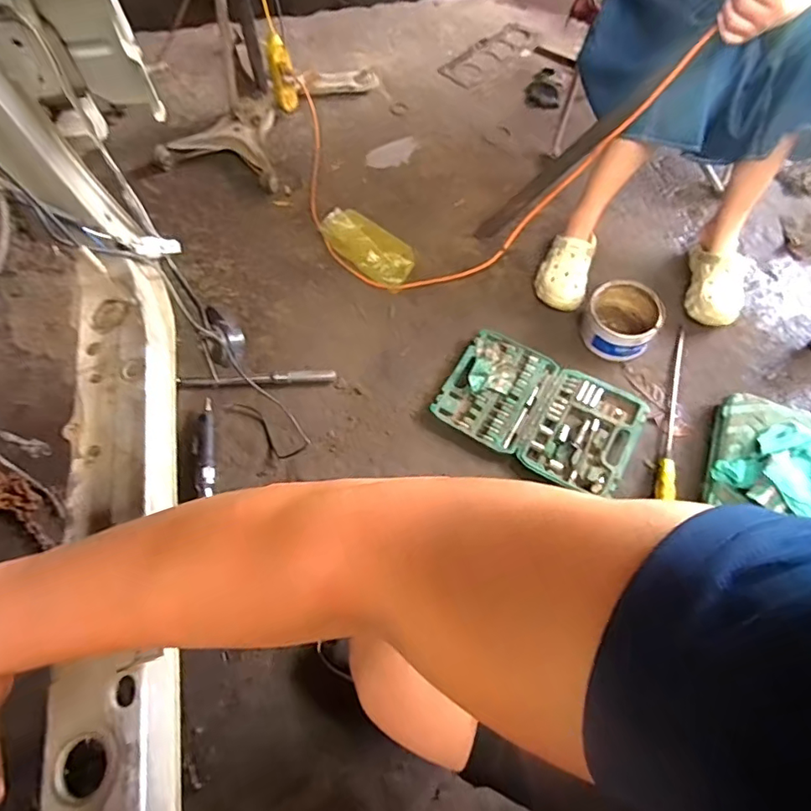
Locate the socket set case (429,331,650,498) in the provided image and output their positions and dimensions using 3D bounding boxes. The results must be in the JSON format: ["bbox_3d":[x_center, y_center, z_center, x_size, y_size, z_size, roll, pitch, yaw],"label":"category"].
[{"bbox_3d":[0.279,0.010,1.086,0.393,0.036,0.250,28,67,13],"label":"socket set case"}]

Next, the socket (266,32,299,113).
[{"bbox_3d":[-0.336,-0.899,1.429,0.064,0.191,0.053,-14,65,-7],"label":"socket"}]

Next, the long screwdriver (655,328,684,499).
[{"bbox_3d":[0.564,0.010,1.080,0.031,0.026,0.399,17,65,8],"label":"long screwdriver"}]

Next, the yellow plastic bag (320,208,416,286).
[{"bbox_3d":[-0.085,-0.395,1.274,0.247,0.055,0.134,41,71,18],"label":"yellow plastic bag"}]

